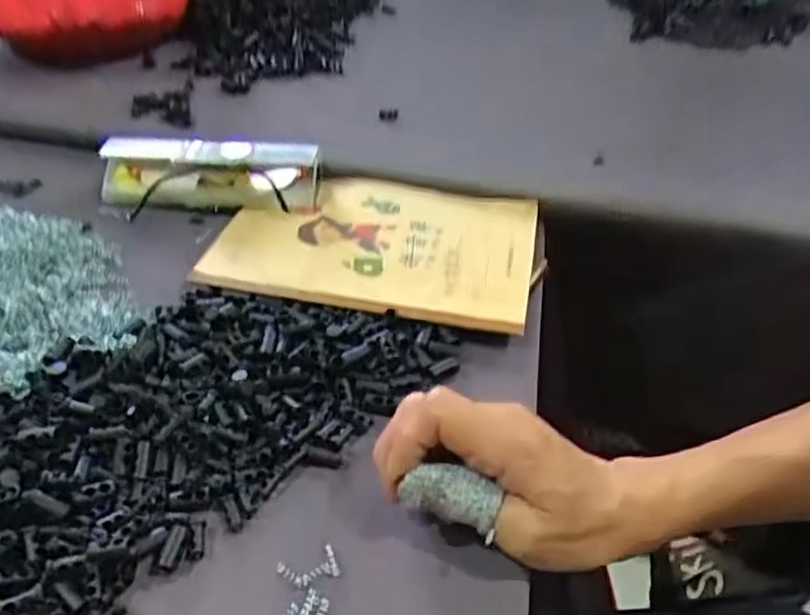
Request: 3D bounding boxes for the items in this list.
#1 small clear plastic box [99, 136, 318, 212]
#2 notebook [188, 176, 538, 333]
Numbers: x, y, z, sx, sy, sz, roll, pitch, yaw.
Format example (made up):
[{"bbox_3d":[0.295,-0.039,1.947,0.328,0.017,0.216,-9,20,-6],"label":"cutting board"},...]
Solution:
[{"bbox_3d":[-0.139,-0.097,0.504,0.149,0.037,0.034,4,40,1],"label":"small clear plastic box"},{"bbox_3d":[-0.019,-0.046,0.479,0.207,0.009,0.143,7,40,5],"label":"notebook"}]

